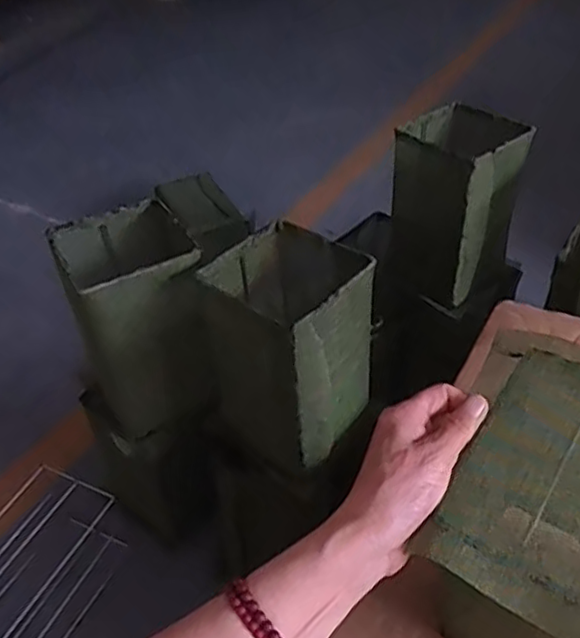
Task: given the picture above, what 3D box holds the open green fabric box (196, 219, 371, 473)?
[{"bbox_3d":[0.005,0.025,0.755,0.165,0.214,0.138,31,53,33],"label":"open green fabric box"}]

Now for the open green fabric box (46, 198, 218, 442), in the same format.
[{"bbox_3d":[-0.189,-0.001,0.819,0.140,0.240,0.180,-19,44,-17],"label":"open green fabric box"}]

